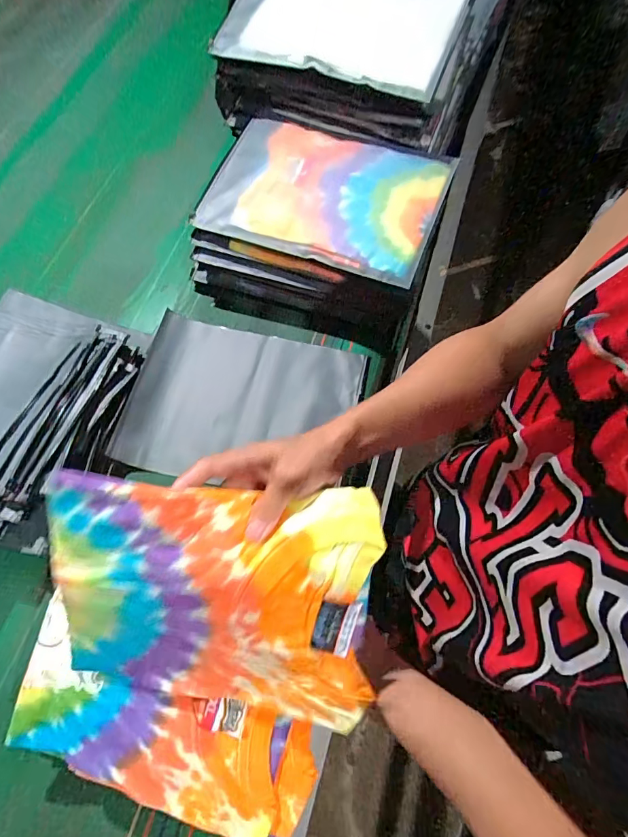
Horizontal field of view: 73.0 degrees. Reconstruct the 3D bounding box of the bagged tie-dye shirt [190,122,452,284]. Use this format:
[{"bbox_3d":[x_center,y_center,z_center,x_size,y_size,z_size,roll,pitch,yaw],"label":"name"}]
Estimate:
[{"bbox_3d":[0.021,-0.346,0.633,0.330,0.024,0.234,20,70,7],"label":"bagged tie-dye shirt"}]

